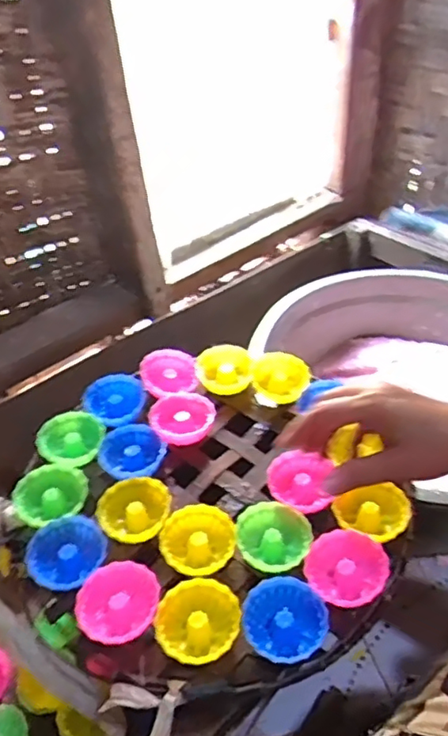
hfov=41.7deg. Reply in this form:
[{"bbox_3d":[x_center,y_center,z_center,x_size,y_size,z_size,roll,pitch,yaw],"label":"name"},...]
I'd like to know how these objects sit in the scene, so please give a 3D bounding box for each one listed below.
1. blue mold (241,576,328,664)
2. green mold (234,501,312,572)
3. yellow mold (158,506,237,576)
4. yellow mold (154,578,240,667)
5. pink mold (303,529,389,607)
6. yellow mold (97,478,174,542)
[{"bbox_3d":[0.045,0.191,0.439,0.061,0.026,0.059,-2,42,2],"label":"blue mold"},{"bbox_3d":[0.041,0.145,0.497,0.060,0.026,0.059,-2,42,2],"label":"green mold"},{"bbox_3d":[-0.021,0.149,0.501,0.063,0.025,0.060,-2,42,2],"label":"yellow mold"},{"bbox_3d":[-0.020,0.192,0.444,0.061,0.029,0.062,-2,42,2],"label":"yellow mold"},{"bbox_3d":[0.098,0.162,0.468,0.061,0.026,0.061,-10,47,10],"label":"pink mold"},{"bbox_3d":[-0.079,0.127,0.525,0.063,0.024,0.056,-9,42,-6],"label":"yellow mold"}]

